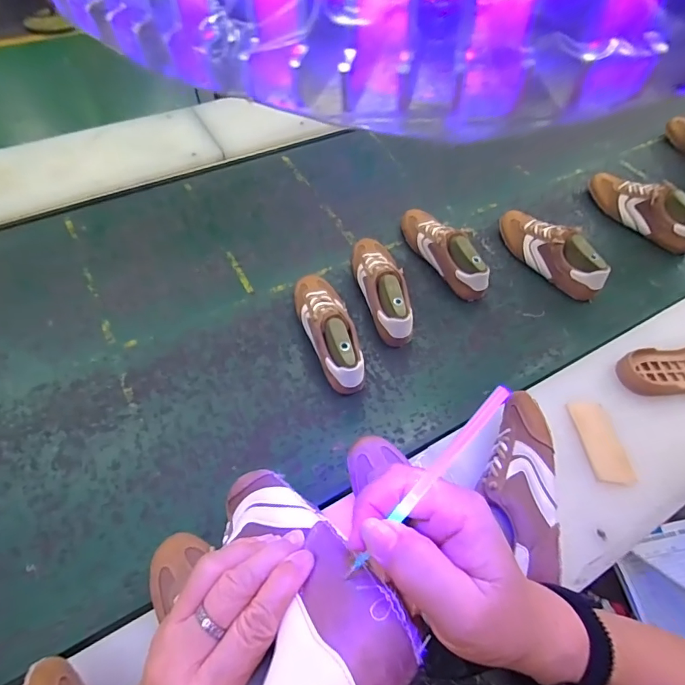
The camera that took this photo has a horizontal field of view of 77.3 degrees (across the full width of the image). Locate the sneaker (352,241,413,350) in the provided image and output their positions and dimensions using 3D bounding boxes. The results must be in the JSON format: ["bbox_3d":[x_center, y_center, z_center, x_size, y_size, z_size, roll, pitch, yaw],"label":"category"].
[{"bbox_3d":[0.081,-0.120,0.840,0.086,0.091,0.268,-9,56,-9],"label":"sneaker"}]

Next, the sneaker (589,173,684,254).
[{"bbox_3d":[0.708,-0.322,1.006,0.084,0.103,0.277,-26,63,-19],"label":"sneaker"}]

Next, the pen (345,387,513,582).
[{"bbox_3d":[0.040,0.068,0.207,0.007,0.005,0.117,42,102,25],"label":"pen"}]

